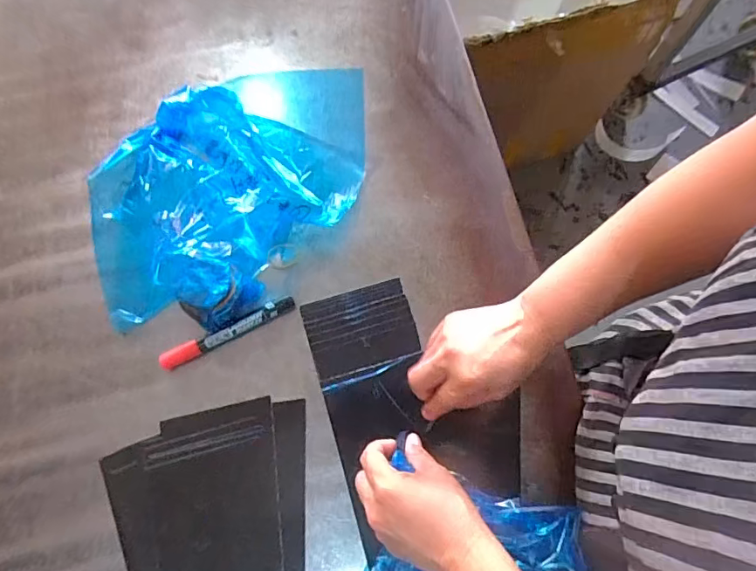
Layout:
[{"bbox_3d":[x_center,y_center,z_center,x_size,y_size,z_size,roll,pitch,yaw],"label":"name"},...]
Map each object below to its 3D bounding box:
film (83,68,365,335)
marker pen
[{"bbox_3d":[-0.156,-0.113,0.517,0.235,0.057,0.351,38,76,10],"label":"film"},{"bbox_3d":[-0.147,0.046,0.490,0.138,0.014,0.016,-26,75,-8],"label":"marker pen"}]

